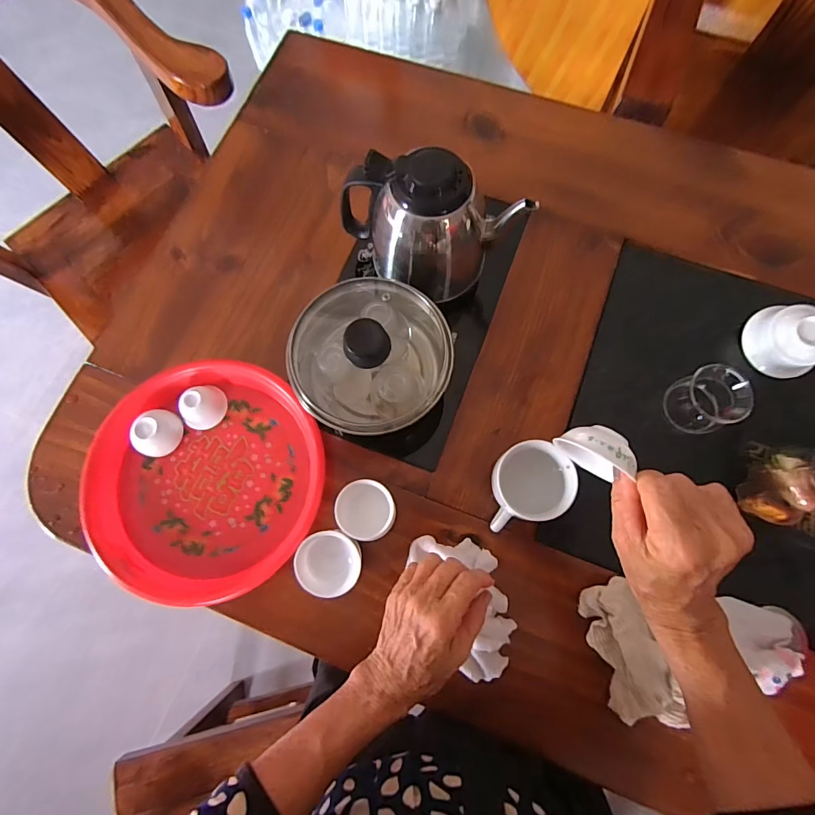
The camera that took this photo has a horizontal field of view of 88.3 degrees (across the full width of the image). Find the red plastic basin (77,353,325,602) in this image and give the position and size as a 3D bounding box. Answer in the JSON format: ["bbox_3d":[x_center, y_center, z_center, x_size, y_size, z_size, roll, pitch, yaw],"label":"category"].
[{"bbox_3d":[-0.222,0.076,0.463,0.248,0.034,0.252,0,75,1],"label":"red plastic basin"}]

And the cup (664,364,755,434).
[{"bbox_3d":[0.326,-0.008,0.458,0.058,0.063,0.063,0,75,1],"label":"cup"}]

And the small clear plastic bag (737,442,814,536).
[{"bbox_3d":[0.403,0.082,0.452,0.085,0.019,0.088,12,75,4],"label":"small clear plastic bag"}]

